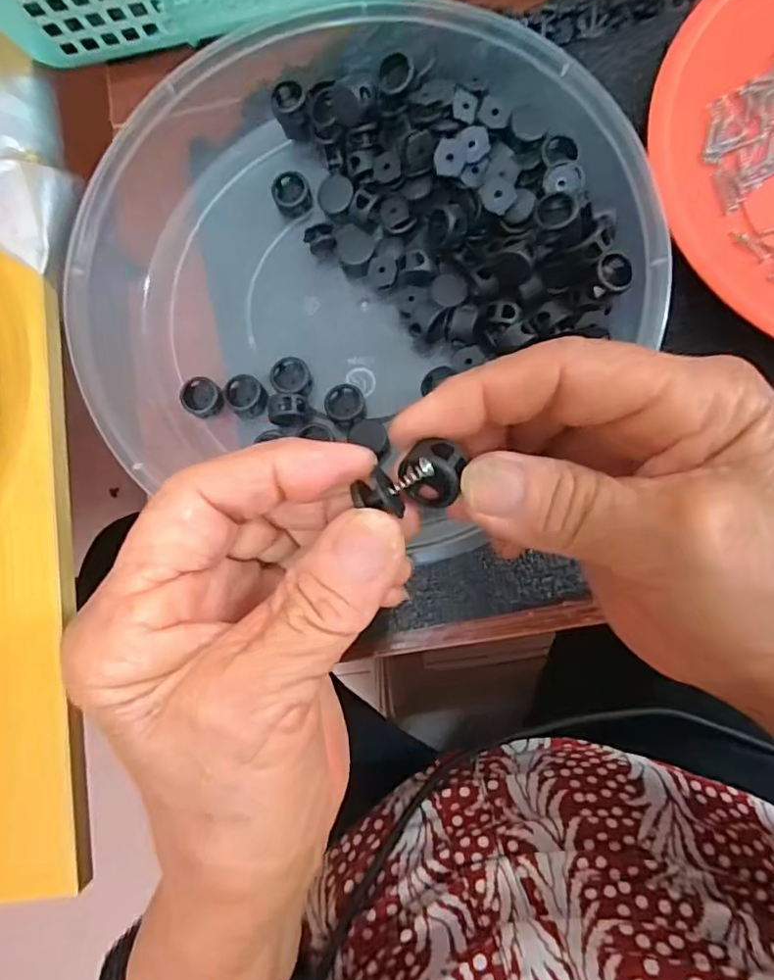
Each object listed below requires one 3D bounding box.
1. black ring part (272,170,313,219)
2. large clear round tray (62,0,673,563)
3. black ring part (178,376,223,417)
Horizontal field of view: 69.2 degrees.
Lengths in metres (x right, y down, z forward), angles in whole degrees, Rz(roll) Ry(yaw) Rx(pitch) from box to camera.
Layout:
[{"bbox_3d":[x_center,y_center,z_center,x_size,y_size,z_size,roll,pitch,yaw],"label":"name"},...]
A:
[{"bbox_3d":[-0.045,-0.139,0.264,0.017,0.011,0.019,-22,82,4],"label":"black ring part"},{"bbox_3d":[-0.029,-0.102,0.246,0.244,0.038,0.230,-1,84,6],"label":"large clear round tray"},{"bbox_3d":[-0.083,-0.042,0.251,0.017,0.008,0.017,-1,84,6],"label":"black ring part"}]

